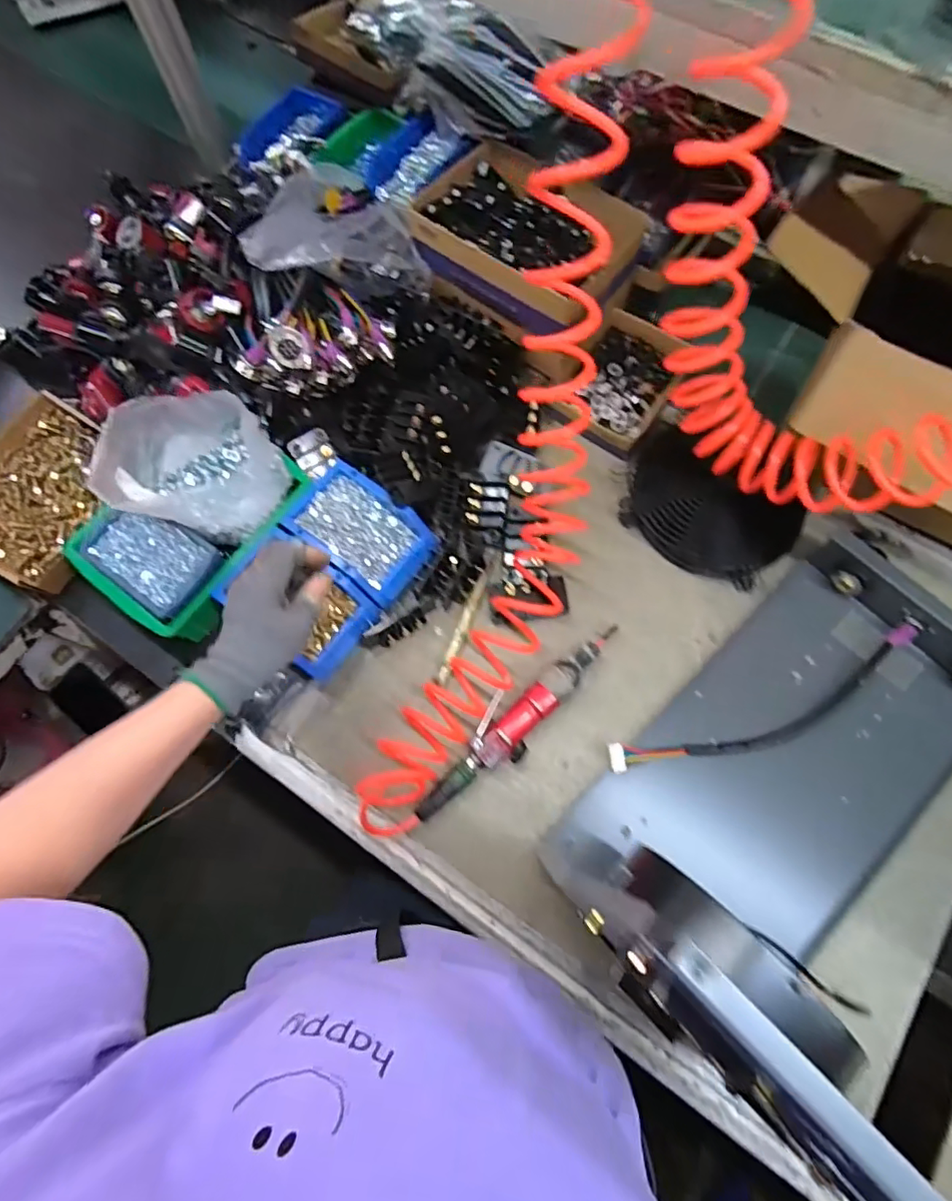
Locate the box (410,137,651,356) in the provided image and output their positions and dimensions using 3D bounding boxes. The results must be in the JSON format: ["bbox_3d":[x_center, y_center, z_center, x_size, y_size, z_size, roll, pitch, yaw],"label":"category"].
[{"bbox_3d":[0.060,-0.464,0.749,0.274,0.098,0.197,32,76,11],"label":"box"}]

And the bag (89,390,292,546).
[{"bbox_3d":[-0.306,-0.145,0.615,0.164,0.092,0.140,9,73,5],"label":"bag"}]

